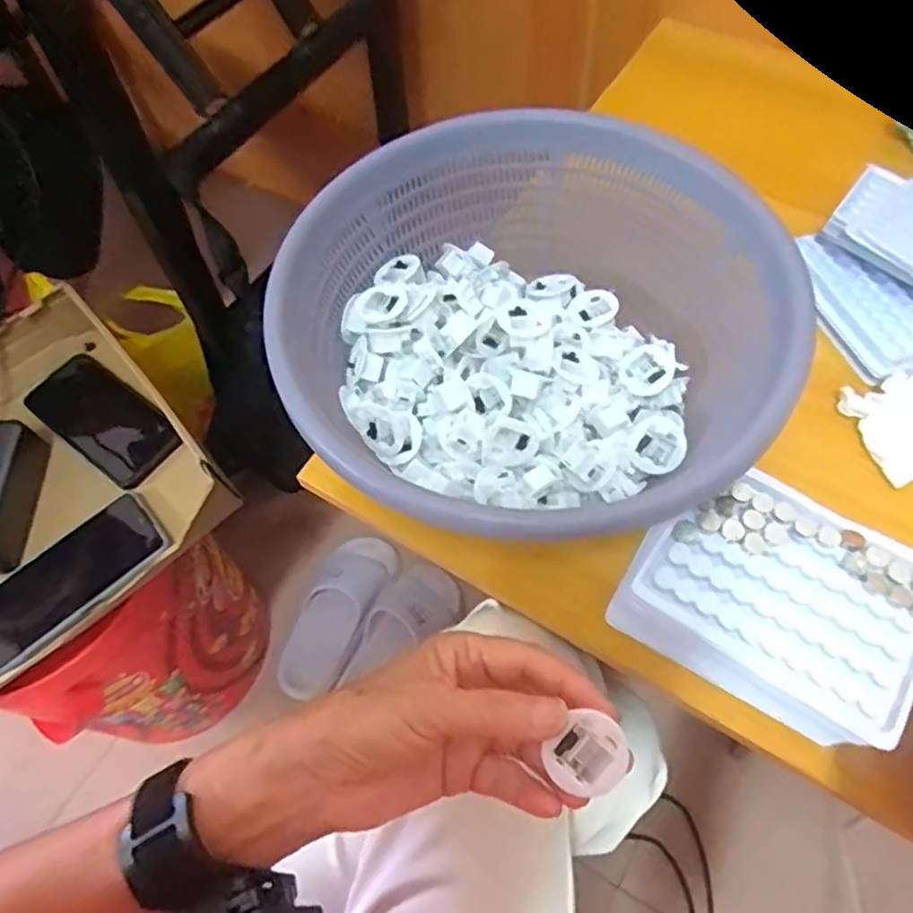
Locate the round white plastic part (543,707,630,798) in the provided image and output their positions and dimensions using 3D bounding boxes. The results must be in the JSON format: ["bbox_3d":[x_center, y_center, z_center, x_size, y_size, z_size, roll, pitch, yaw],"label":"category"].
[{"bbox_3d":[0.052,0.117,0.270,0.032,0.012,0.028,-41,83,3],"label":"round white plastic part"}]

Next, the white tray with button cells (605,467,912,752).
[{"bbox_3d":[0.163,0.079,0.360,0.133,0.071,0.104,31,68,18],"label":"white tray with button cells"}]

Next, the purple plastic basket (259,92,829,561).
[{"bbox_3d":[0.043,-0.066,0.415,0.267,0.109,0.282,-2,62,3],"label":"purple plastic basket"}]

